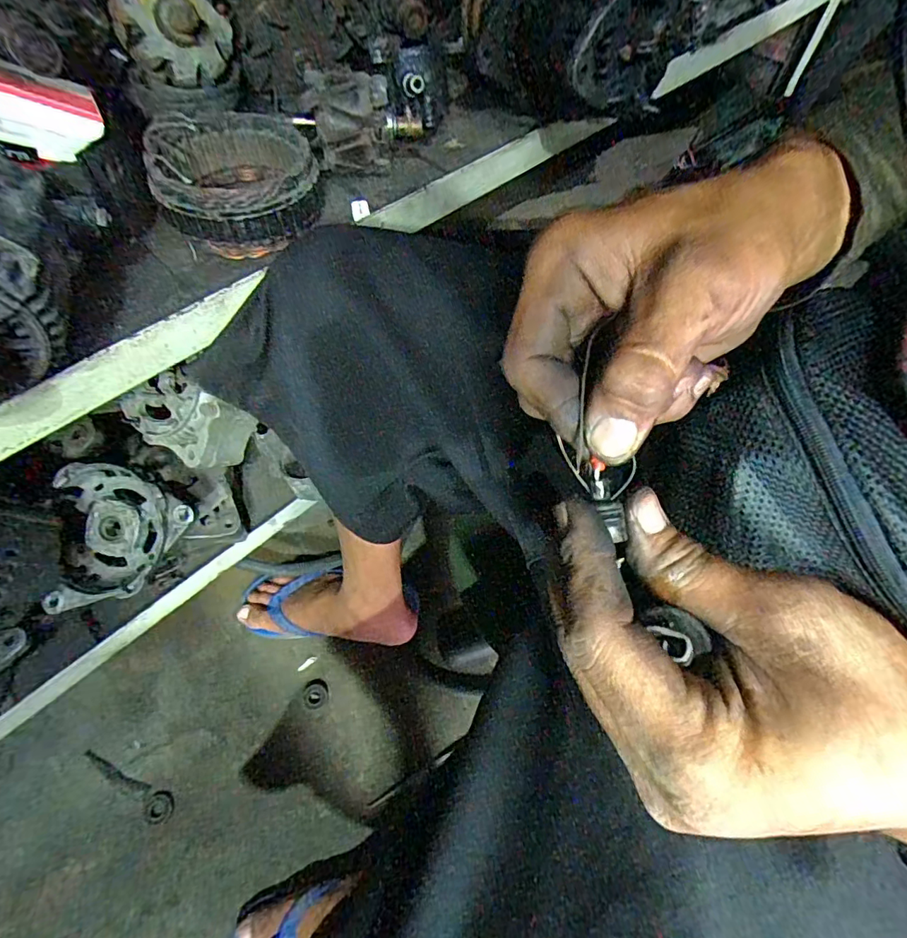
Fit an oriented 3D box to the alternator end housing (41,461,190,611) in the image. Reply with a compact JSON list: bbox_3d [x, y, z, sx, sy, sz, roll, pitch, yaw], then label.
[{"bbox_3d":[-0.360,0.072,0.528,0.135,0.061,0.162,36,93,15],"label":"alternator end housing"}]

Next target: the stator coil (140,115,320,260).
[{"bbox_3d":[-0.181,-0.243,0.420,0.119,0.062,0.124,1,61,-1],"label":"stator coil"}]

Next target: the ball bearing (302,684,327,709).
[{"bbox_3d":[-0.180,0.295,0.649,0.032,0.004,0.029,-10,61,-7],"label":"ball bearing"}]

